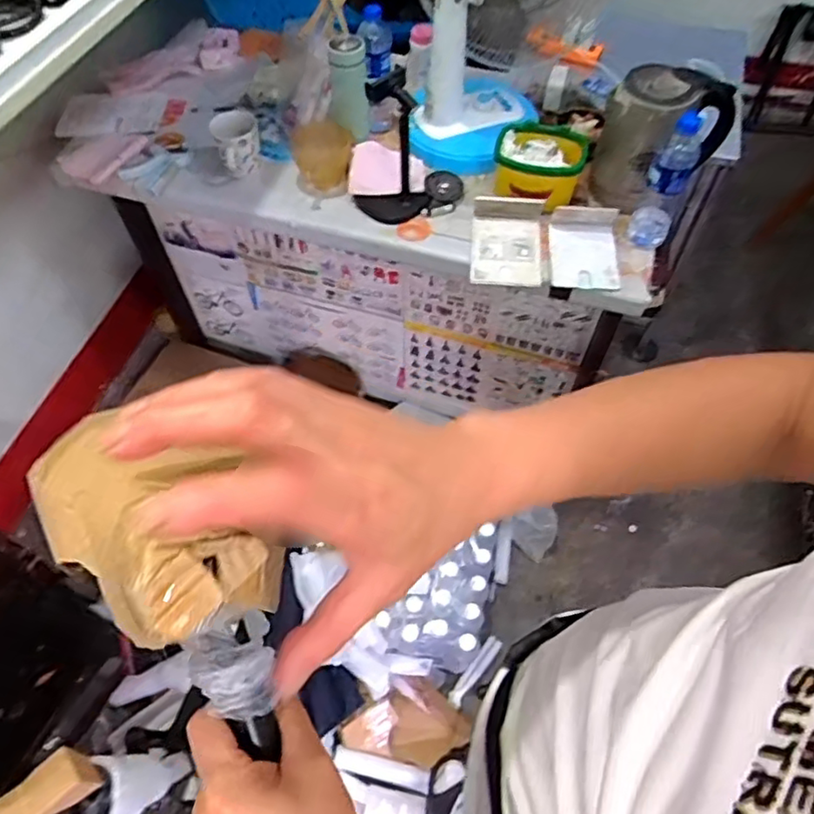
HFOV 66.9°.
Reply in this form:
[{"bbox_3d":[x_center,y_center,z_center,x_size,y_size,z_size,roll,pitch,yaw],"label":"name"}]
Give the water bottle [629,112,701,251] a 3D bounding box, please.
[{"bbox_3d":[0.424,-0.361,0.997,0.075,0.226,0.056,20,60,12],"label":"water bottle"}]

